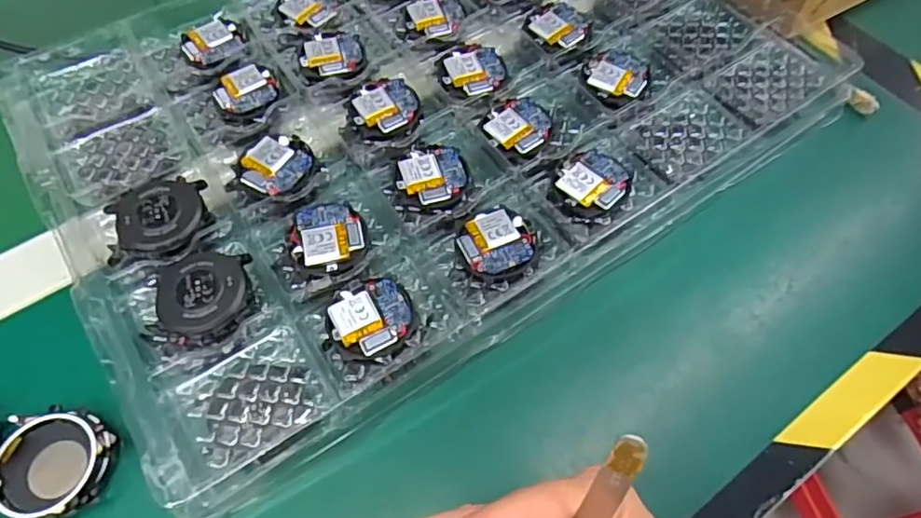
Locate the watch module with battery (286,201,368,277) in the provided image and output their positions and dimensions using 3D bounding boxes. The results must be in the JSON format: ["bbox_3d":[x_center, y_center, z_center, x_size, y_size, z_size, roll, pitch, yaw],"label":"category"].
[{"bbox_3d":[-0.071,-0.012,0.311,0.040,0.007,0.042,-32,66,-15],"label":"watch module with battery"}]

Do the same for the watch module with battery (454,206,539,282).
[{"bbox_3d":[0.019,-0.007,0.309,0.040,0.010,0.040,-16,63,-7],"label":"watch module with battery"}]

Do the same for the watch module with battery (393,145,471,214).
[{"bbox_3d":[-0.016,-0.047,0.331,0.041,0.007,0.041,-1,62,1],"label":"watch module with battery"}]

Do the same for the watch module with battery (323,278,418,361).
[{"bbox_3d":[-0.044,0.029,0.289,0.043,0.009,0.039,-9,62,-4],"label":"watch module with battery"}]

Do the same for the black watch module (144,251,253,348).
[{"bbox_3d":[-0.130,0.020,0.292,0.048,0.014,0.046,4,62,3],"label":"black watch module"}]

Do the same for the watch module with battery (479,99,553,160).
[{"bbox_3d":[0.035,-0.079,0.348,0.038,0.005,0.040,40,70,20],"label":"watch module with battery"}]

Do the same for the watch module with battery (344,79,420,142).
[{"bbox_3d":[-0.047,-0.092,0.356,0.042,0.005,0.038,-28,65,-13],"label":"watch module with battery"}]

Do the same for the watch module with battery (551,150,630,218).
[{"bbox_3d":[0.073,-0.042,0.326,0.042,0.008,0.039,-21,64,-10],"label":"watch module with battery"}]

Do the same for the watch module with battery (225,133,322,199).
[{"bbox_3d":[-0.103,-0.052,0.333,0.041,0.008,0.044,28,66,15],"label":"watch module with battery"}]

